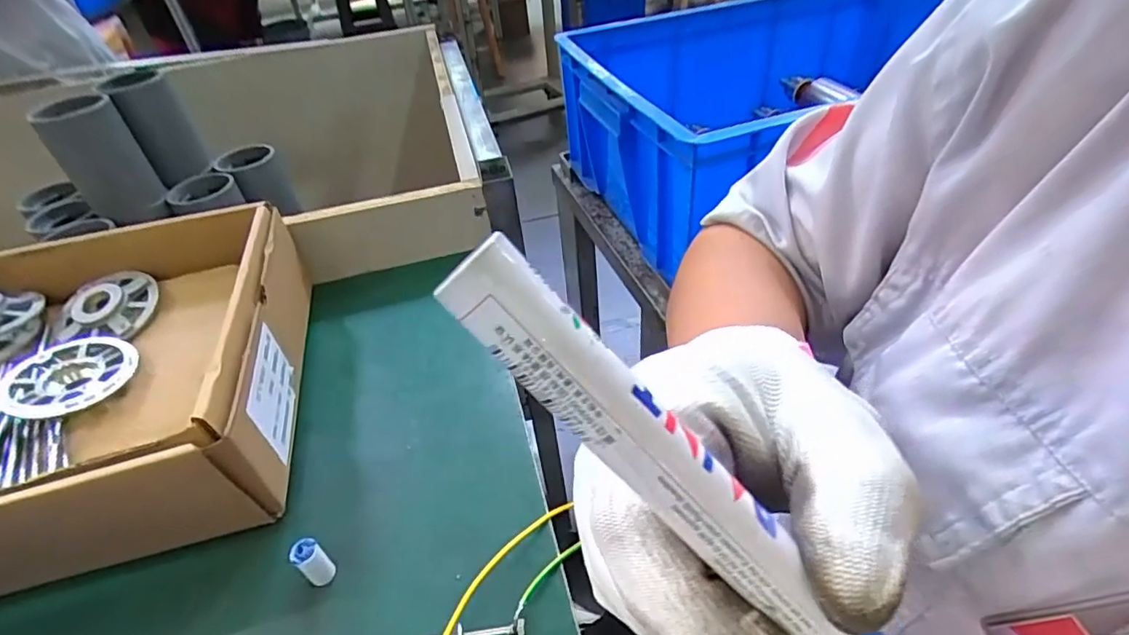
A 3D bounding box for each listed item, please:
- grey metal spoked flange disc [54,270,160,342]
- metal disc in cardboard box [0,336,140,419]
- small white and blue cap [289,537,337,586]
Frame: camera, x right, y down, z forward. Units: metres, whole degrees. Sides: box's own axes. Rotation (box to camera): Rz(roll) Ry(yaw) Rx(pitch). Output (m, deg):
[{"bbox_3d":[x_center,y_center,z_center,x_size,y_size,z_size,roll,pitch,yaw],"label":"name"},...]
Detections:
[{"bbox_3d":[-0.364,-0.009,0.443,0.071,0.022,0.072,-4,41,3],"label":"grey metal spoked flange disc"},{"bbox_3d":[-0.356,0.040,0.400,0.067,0.013,0.078,24,44,20],"label":"metal disc in cardboard box"},{"bbox_3d":[-0.142,0.139,0.316,0.014,0.030,0.015,-4,41,3],"label":"small white and blue cap"}]

